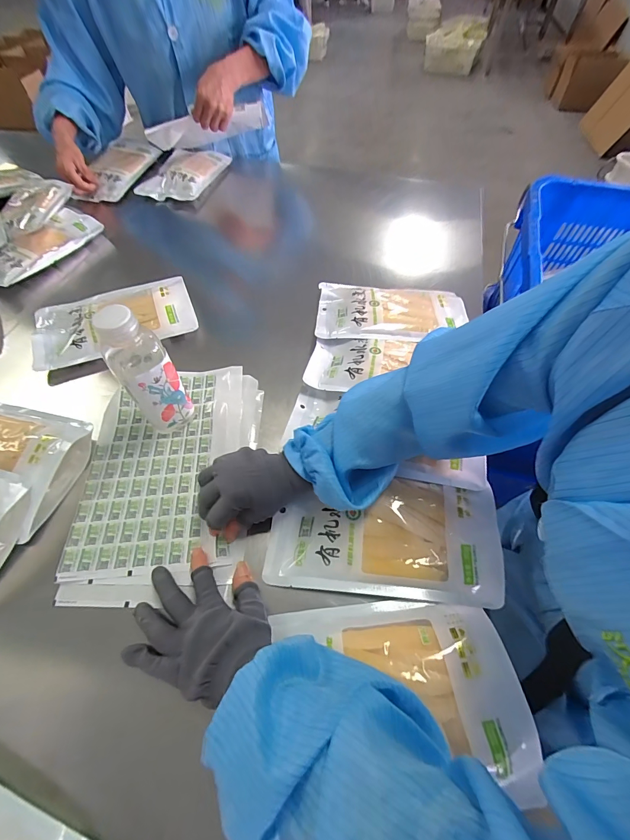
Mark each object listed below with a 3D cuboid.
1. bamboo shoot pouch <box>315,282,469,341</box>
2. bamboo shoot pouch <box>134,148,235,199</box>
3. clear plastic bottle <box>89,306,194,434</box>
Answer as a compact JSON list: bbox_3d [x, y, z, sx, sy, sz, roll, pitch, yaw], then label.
[{"bbox_3d":[0.131,-0.185,0.584,0.248,0.018,0.145,4,57,2],"label":"bamboo shoot pouch"},{"bbox_3d":[-0.334,-0.639,0.883,0.153,0.027,0.237,13,58,8],"label":"bamboo shoot pouch"},{"bbox_3d":[-0.211,-0.063,0.428,0.080,0.181,0.070,39,65,22],"label":"clear plastic bottle"}]

